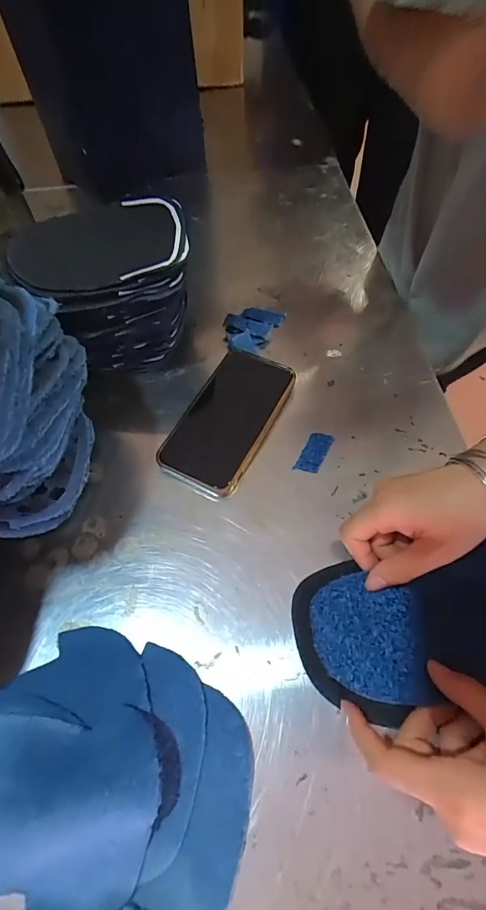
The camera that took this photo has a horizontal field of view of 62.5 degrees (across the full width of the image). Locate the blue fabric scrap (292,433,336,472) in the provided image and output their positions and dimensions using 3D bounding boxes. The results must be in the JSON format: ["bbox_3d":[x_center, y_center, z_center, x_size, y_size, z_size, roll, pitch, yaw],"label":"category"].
[{"bbox_3d":[0.066,-0.002,0.371,0.021,0.008,0.043,24,63,15],"label":"blue fabric scrap"}]

